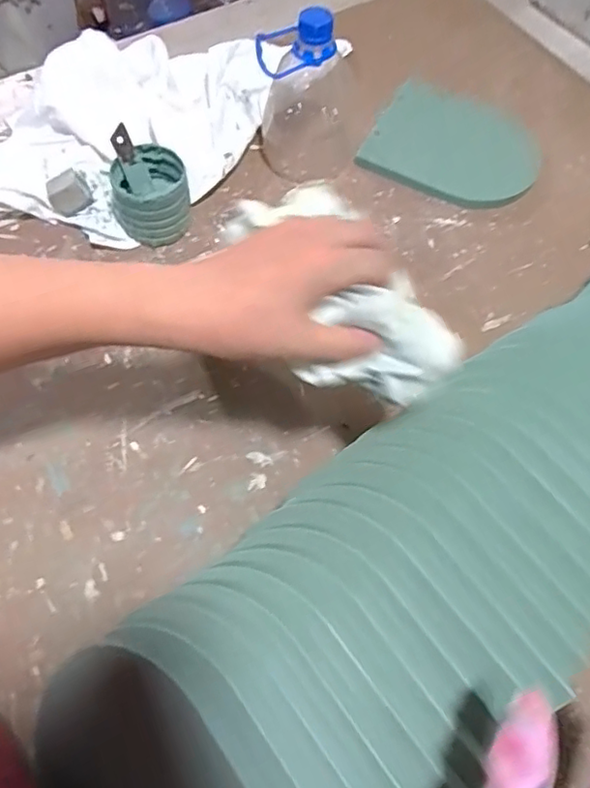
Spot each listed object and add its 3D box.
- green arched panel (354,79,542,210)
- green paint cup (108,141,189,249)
[{"bbox_3d":[0.168,-0.259,0.597,0.169,0.012,0.138,23,65,8],"label":"green arched panel"},{"bbox_3d":[-0.129,-0.176,0.518,0.068,0.060,0.074,-17,66,-11],"label":"green paint cup"}]

